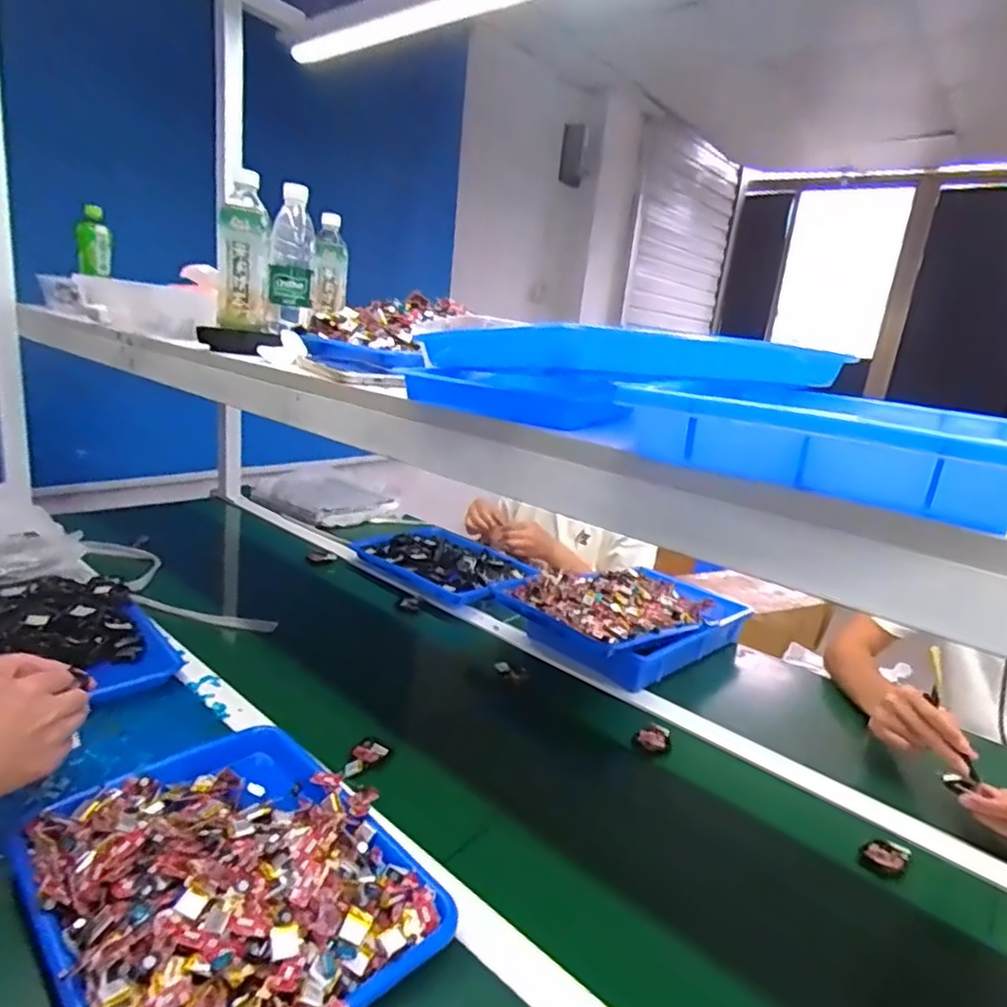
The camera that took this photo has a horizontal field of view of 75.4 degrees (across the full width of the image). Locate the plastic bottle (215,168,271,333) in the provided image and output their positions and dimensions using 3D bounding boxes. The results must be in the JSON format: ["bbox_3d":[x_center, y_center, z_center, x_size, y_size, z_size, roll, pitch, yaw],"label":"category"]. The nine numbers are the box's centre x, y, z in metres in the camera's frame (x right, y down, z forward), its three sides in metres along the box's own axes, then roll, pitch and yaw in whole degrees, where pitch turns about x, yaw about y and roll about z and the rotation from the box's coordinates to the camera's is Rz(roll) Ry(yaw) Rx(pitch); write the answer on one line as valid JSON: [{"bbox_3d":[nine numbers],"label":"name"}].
[{"bbox_3d":[-0.323,-0.305,0.809,0.059,0.167,0.069,1,16,-18],"label":"plastic bottle"}]

